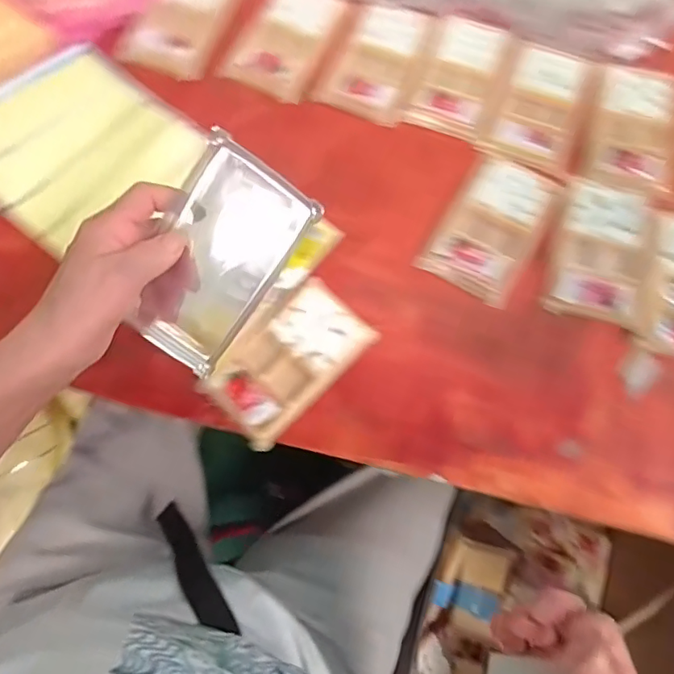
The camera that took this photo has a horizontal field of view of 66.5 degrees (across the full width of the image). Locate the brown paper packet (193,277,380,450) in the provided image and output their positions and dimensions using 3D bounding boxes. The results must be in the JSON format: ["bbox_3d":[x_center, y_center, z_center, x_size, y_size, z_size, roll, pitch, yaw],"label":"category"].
[{"bbox_3d":[-0.040,0.019,0.435,0.077,0.014,0.138,42,79,11],"label":"brown paper packet"}]

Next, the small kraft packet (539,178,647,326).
[{"bbox_3d":[0.237,-0.077,0.461,0.079,0.014,0.129,15,75,5],"label":"small kraft packet"}]

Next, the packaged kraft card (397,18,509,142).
[{"bbox_3d":[0.122,-0.261,0.513,0.074,0.008,0.134,20,76,6],"label":"packaged kraft card"}]

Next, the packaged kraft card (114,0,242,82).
[{"bbox_3d":[-0.158,-0.333,0.539,0.089,0.007,0.139,22,76,6],"label":"packaged kraft card"}]

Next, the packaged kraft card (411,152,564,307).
[{"bbox_3d":[0.141,-0.102,0.468,0.084,0.006,0.133,28,77,8],"label":"packaged kraft card"}]

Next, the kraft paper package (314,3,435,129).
[{"bbox_3d":[0.042,-0.280,0.519,0.084,0.004,0.134,23,76,7],"label":"kraft paper package"}]

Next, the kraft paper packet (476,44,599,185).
[{"bbox_3d":[0.198,-0.222,0.500,0.087,0.008,0.131,22,76,7],"label":"kraft paper packet"}]

